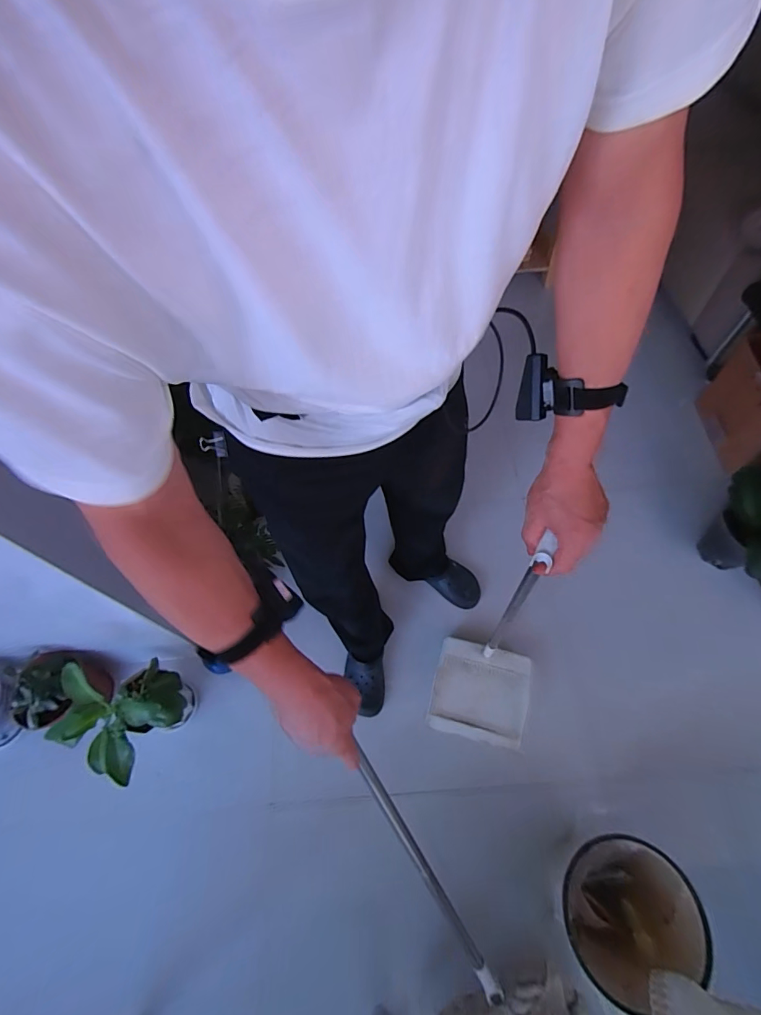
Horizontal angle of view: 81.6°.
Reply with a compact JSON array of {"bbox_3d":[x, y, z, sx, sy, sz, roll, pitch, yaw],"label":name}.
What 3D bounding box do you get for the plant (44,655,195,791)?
[{"bbox_3d":[-0.558,0.467,0.999,0.208,0.276,0.195,37,70,21],"label":"plant"}]

